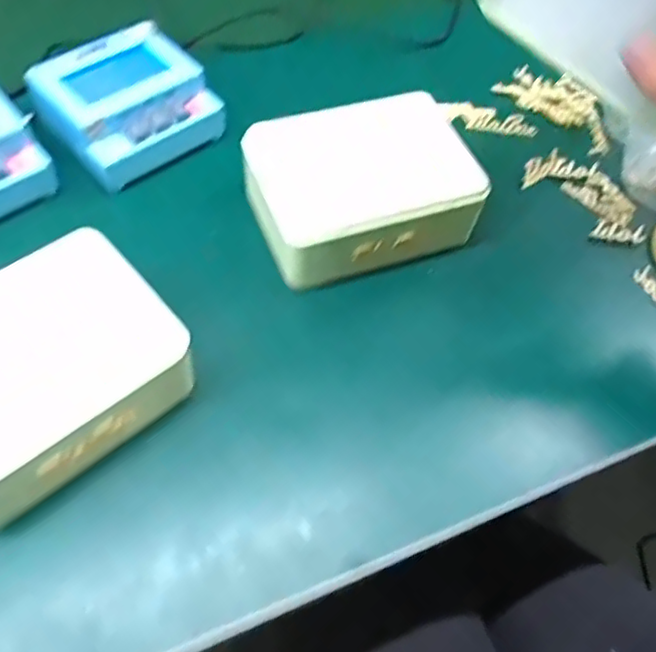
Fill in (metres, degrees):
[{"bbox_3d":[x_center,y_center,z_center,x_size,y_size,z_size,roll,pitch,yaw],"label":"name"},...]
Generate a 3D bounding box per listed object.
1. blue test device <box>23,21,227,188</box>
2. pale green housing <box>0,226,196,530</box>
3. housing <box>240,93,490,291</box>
[{"bbox_3d":[-0.149,-0.160,0.480,0.107,0.056,0.098,-36,66,-25],"label":"blue test device"},{"bbox_3d":[-0.157,0.025,0.350,0.146,0.048,0.117,-37,67,-25],"label":"pale green housing"},{"bbox_3d":[0.022,-0.089,0.439,0.143,0.058,0.112,-15,59,-14],"label":"housing"}]

